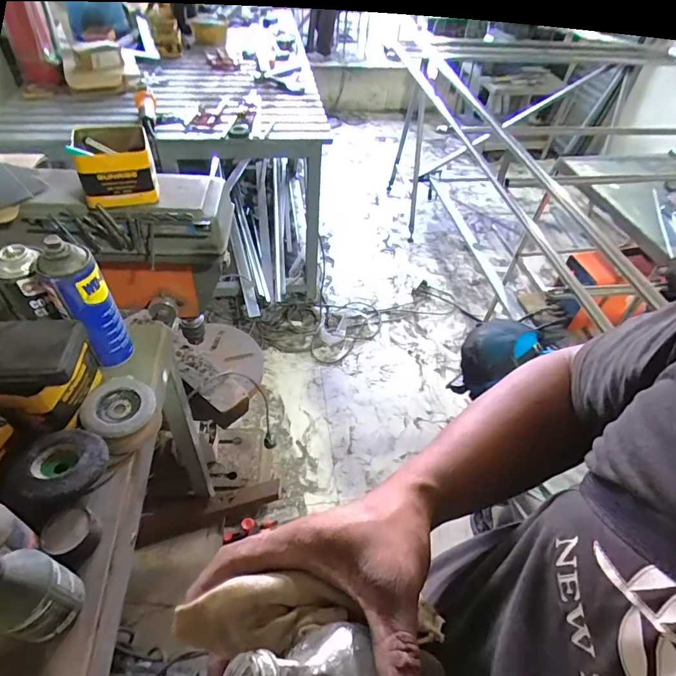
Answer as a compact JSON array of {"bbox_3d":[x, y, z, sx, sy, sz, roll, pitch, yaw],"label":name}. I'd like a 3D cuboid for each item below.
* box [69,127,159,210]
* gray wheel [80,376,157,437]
[{"bbox_3d":[-0.387,-0.300,0.773,0.114,0.089,0.112,-12,49,-16],"label":"box"},{"bbox_3d":[-0.299,0.093,0.602,0.090,0.022,0.090,2,47,-3],"label":"gray wheel"}]

